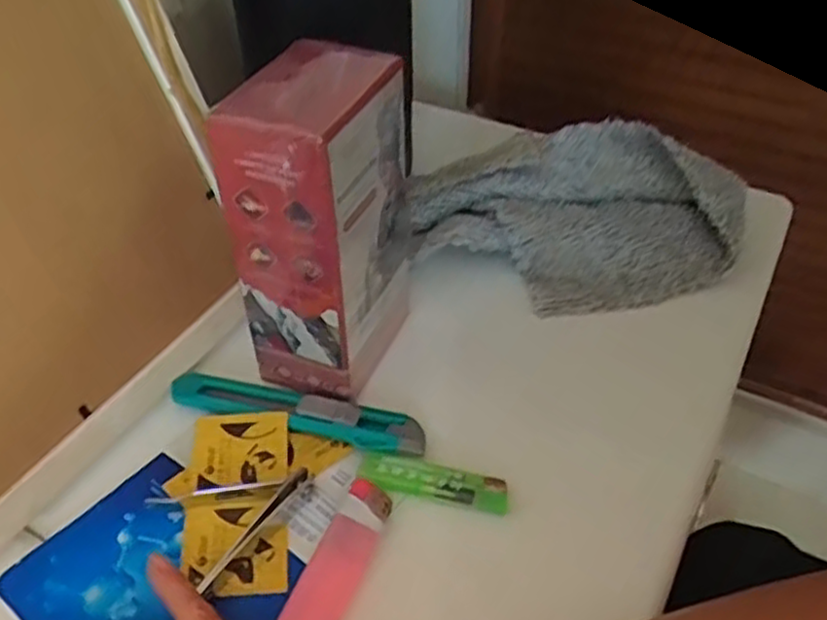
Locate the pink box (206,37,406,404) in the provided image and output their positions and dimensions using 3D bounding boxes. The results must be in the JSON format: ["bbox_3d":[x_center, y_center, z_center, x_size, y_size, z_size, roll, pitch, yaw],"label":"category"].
[{"bbox_3d":[-0.049,-0.044,0.400,0.067,0.165,0.090,15,47,16],"label":"pink box"}]

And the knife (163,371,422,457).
[{"bbox_3d":[-0.064,0.054,0.417,0.146,0.011,0.029,13,46,14],"label":"knife"}]

